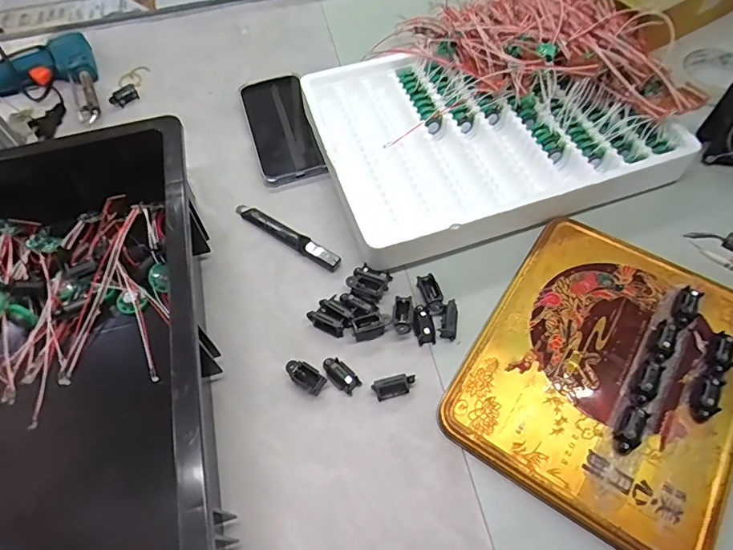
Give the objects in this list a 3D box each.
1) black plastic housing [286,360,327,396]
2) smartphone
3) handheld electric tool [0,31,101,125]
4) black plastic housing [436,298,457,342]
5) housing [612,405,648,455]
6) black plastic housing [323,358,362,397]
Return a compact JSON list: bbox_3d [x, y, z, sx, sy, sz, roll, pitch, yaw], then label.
[{"bbox_3d":[-0.051,0.085,0.383,0.035,0.015,0.017,31,64,18],"label":"black plastic housing"},{"bbox_3d":[-0.101,-0.173,0.540,0.073,0.018,0.163,-14,60,-7],"label":"smartphone"},{"bbox_3d":[-0.416,-0.237,0.587,0.142,0.032,0.166,-25,62,-13],"label":"handheld electric tool"},{"bbox_3d":[0.072,0.038,0.401,0.015,0.009,0.035,11,60,8],"label":"black plastic housing"},{"bbox_3d":[0.191,0.112,0.334,0.015,0.018,0.034,33,65,19],"label":"housing"},{"bbox_3d":[-0.022,0.081,0.381,0.035,0.015,0.018,38,67,21],"label":"black plastic housing"}]

